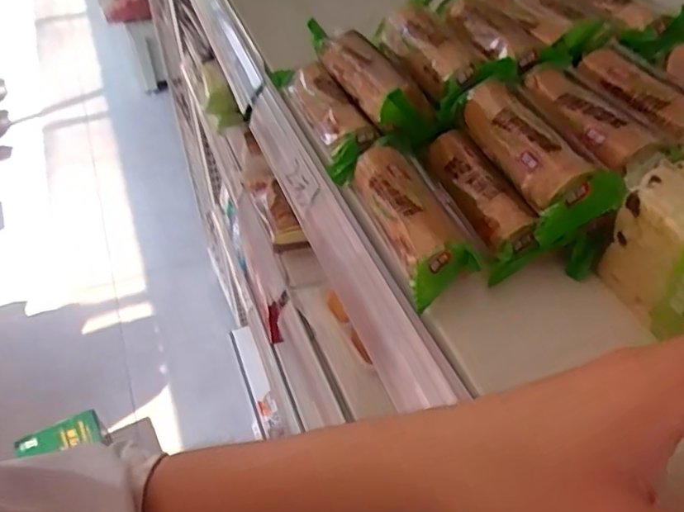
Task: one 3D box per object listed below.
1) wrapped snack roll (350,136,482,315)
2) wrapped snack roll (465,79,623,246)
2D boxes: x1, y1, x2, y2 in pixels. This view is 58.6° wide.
[{"bbox_3d":[0.040,-0.028,0.386,0.041,0.032,0.121,-15,47,-13],"label":"wrapped snack roll"},{"bbox_3d":[0.121,-0.064,0.389,0.041,0.038,0.122,-13,47,-12],"label":"wrapped snack roll"}]

